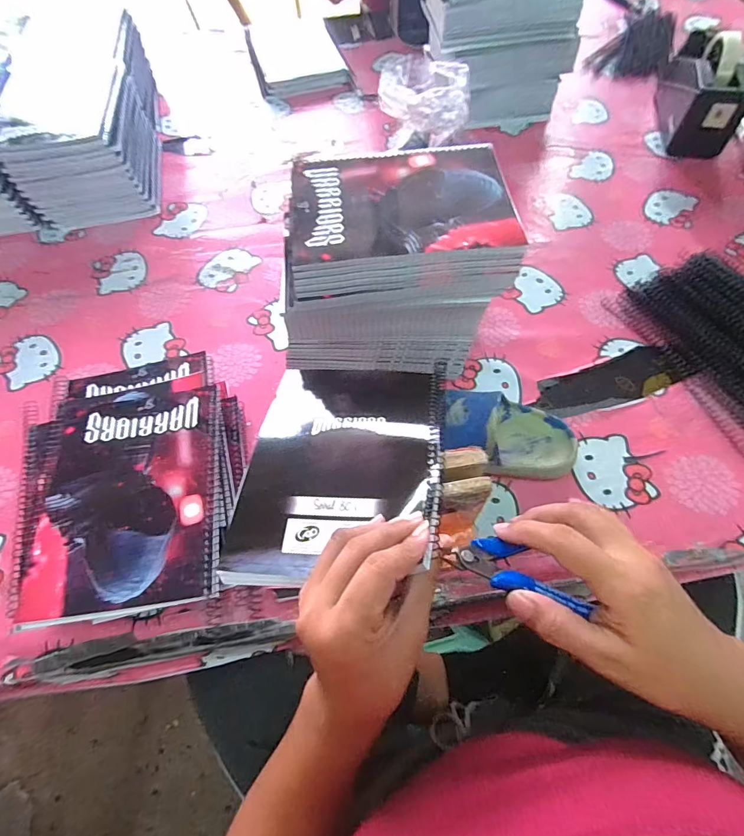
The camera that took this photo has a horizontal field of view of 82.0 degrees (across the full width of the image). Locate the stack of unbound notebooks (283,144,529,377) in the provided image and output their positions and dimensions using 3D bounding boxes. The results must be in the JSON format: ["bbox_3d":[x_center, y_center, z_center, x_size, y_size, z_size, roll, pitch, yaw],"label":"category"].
[{"bbox_3d":[0.021,-0.151,0.459,0.223,0.168,0.174,-1,62,2],"label":"stack of unbound notebooks"}]

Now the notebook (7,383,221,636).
[{"bbox_3d":[-0.217,0.061,0.381,0.161,0.015,0.207,-10,62,-2],"label":"notebook"}]

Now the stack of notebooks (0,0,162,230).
[{"bbox_3d":[-0.445,-0.477,0.682,0.160,0.121,0.359,-13,62,-4],"label":"stack of notebooks"}]

